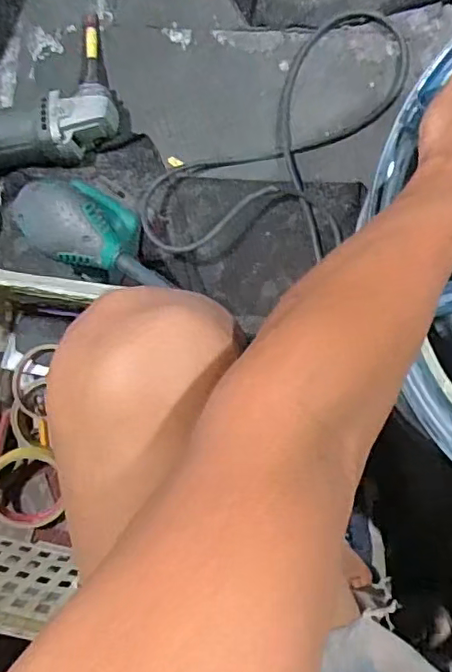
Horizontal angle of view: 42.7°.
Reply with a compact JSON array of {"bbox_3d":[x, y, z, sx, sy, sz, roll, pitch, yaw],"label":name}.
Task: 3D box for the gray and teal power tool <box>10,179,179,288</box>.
[{"bbox_3d":[-0.120,-0.100,0.609,0.164,0.128,0.081,28,95,8],"label":"gray and teal power tool"}]

